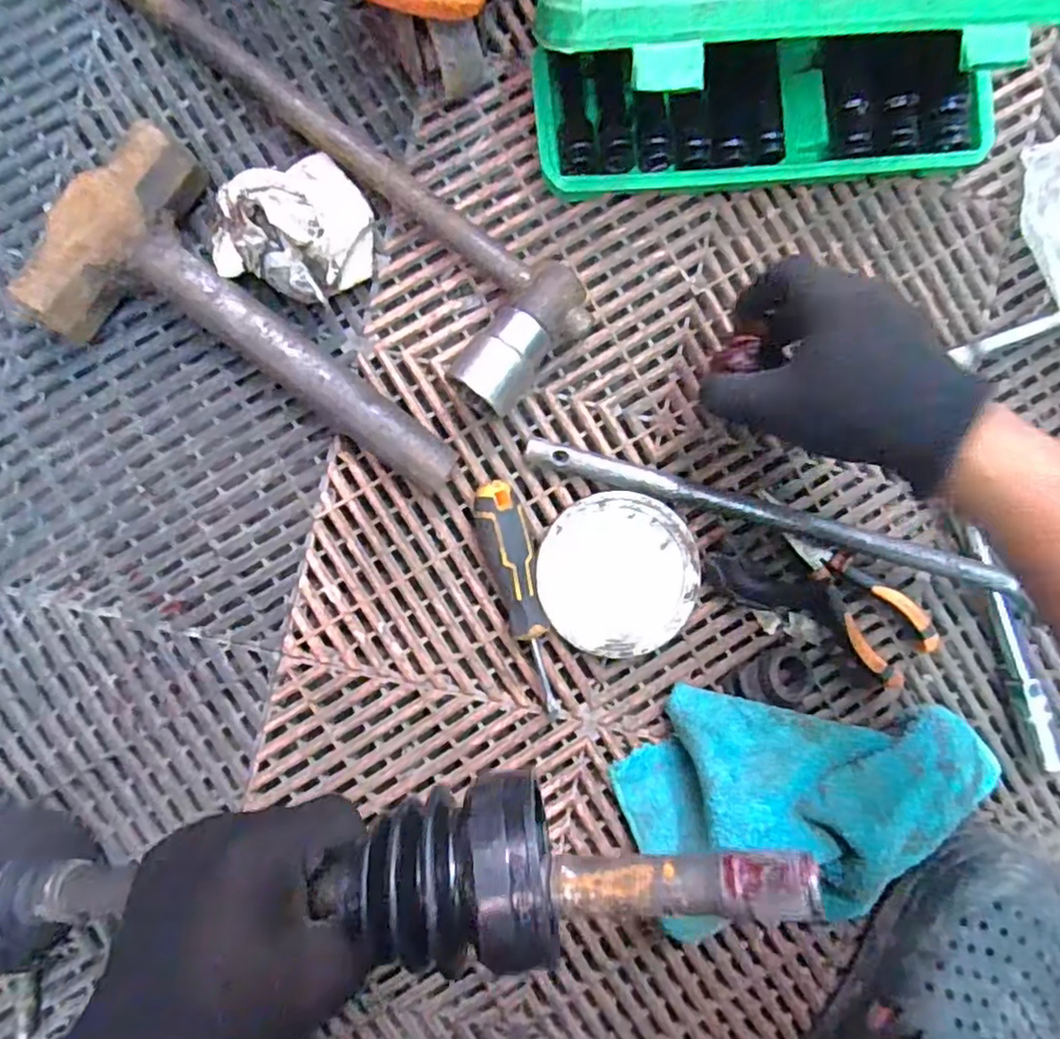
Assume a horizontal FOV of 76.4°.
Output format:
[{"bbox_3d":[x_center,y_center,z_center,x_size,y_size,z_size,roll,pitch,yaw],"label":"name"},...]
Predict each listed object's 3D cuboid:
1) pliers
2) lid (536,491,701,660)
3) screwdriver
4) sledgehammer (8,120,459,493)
[{"bbox_3d":[0.214,0.051,0.445,0.051,0.023,0.118,-42,93,-2],"label":"pliers"},{"bbox_3d":[0.056,0.036,0.435,0.100,0.018,0.101,1,91,-4],"label":"lid"},{"bbox_3d":[-0.003,0.051,0.418,0.027,0.034,0.149,-18,92,-4],"label":"screwdriver"},{"bbox_3d":[-0.153,-0.105,0.402,0.258,0.050,0.127,33,87,-4],"label":"sledgehammer"}]

